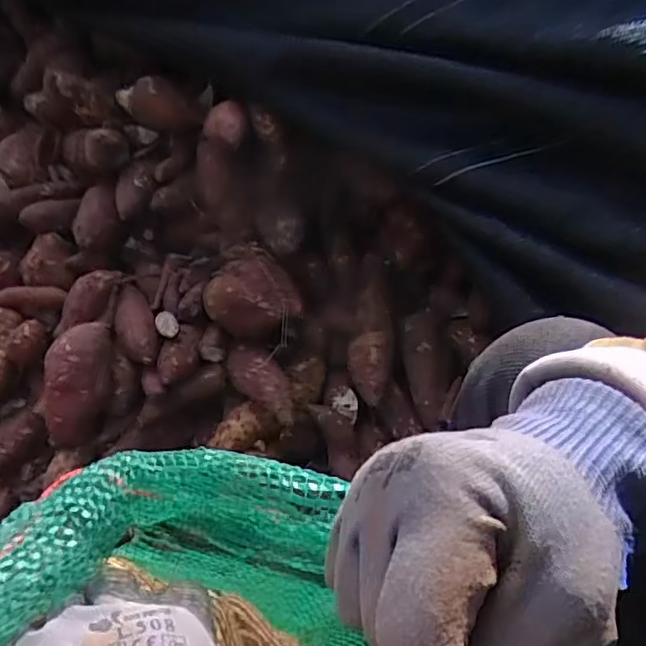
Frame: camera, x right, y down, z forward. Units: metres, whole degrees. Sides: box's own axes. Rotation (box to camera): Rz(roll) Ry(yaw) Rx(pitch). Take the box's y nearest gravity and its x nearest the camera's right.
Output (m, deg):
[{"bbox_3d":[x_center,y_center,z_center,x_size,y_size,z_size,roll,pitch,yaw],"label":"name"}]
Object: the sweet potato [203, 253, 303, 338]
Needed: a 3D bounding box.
[{"bbox_3d":[-0.080,-0.025,0.705,0.114,0.090,0.069,7,35,4],"label":"sweet potato"}]

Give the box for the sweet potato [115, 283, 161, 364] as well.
[{"bbox_3d":[-0.223,-0.004,0.705,0.046,0.036,0.118,-14,53,-25],"label":"sweet potato"}]

